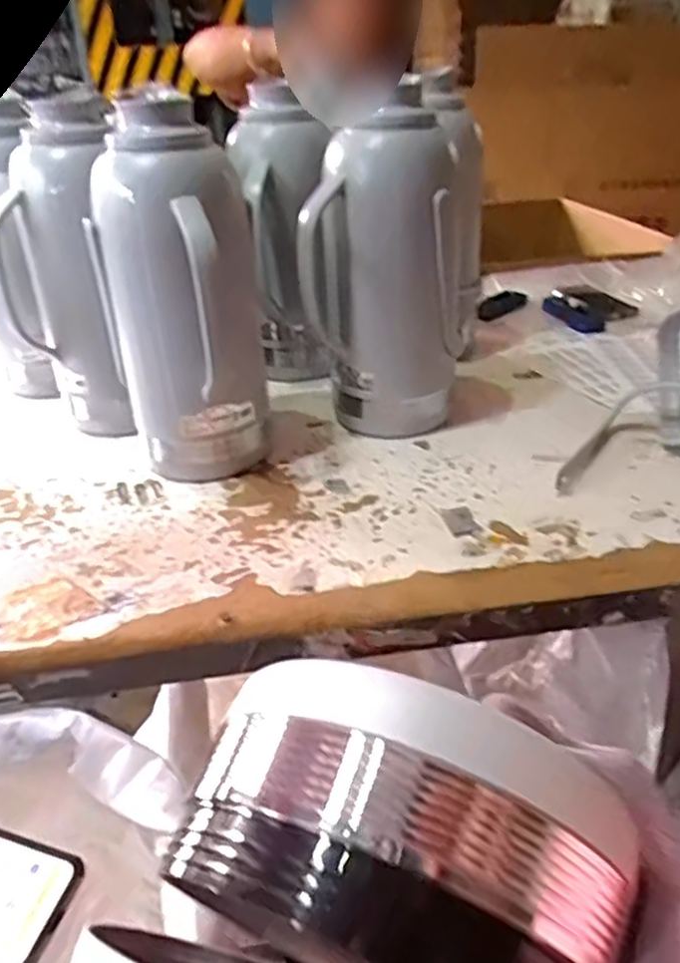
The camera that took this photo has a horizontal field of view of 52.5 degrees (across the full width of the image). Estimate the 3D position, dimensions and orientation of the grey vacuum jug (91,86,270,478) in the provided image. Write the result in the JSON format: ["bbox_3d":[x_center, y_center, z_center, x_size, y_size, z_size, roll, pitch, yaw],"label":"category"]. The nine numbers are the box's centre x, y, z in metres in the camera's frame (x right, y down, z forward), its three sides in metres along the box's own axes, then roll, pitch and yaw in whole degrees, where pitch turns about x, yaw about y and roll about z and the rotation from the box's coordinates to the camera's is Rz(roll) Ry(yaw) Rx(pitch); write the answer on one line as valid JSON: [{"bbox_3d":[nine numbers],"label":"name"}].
[{"bbox_3d":[-0.167,-0.185,0.734,0.133,0.381,0.129,6,33,13],"label":"grey vacuum jug"}]

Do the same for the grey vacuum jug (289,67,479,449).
[{"bbox_3d":[0.069,-0.261,0.846,0.190,0.377,0.241,3,32,8],"label":"grey vacuum jug"}]

